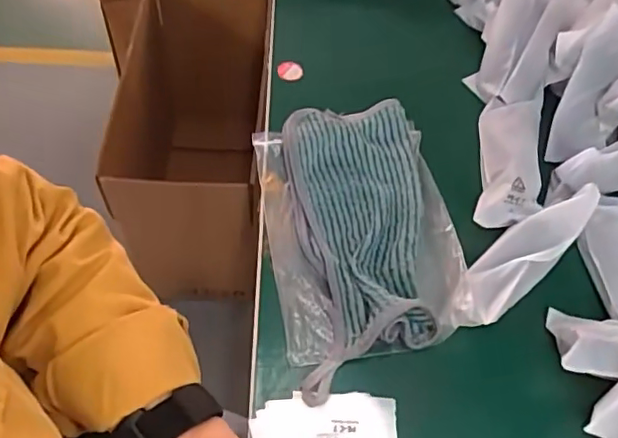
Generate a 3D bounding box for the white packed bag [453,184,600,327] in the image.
[{"bbox_3d":[0.159,0.025,0.423,0.149,0.033,0.040,-37,66,-25],"label":"white packed bag"}]

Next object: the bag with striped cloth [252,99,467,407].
[{"bbox_3d":[0.041,0.008,0.442,0.144,0.028,0.233,-6,57,-9],"label":"bag with striped cloth"}]

